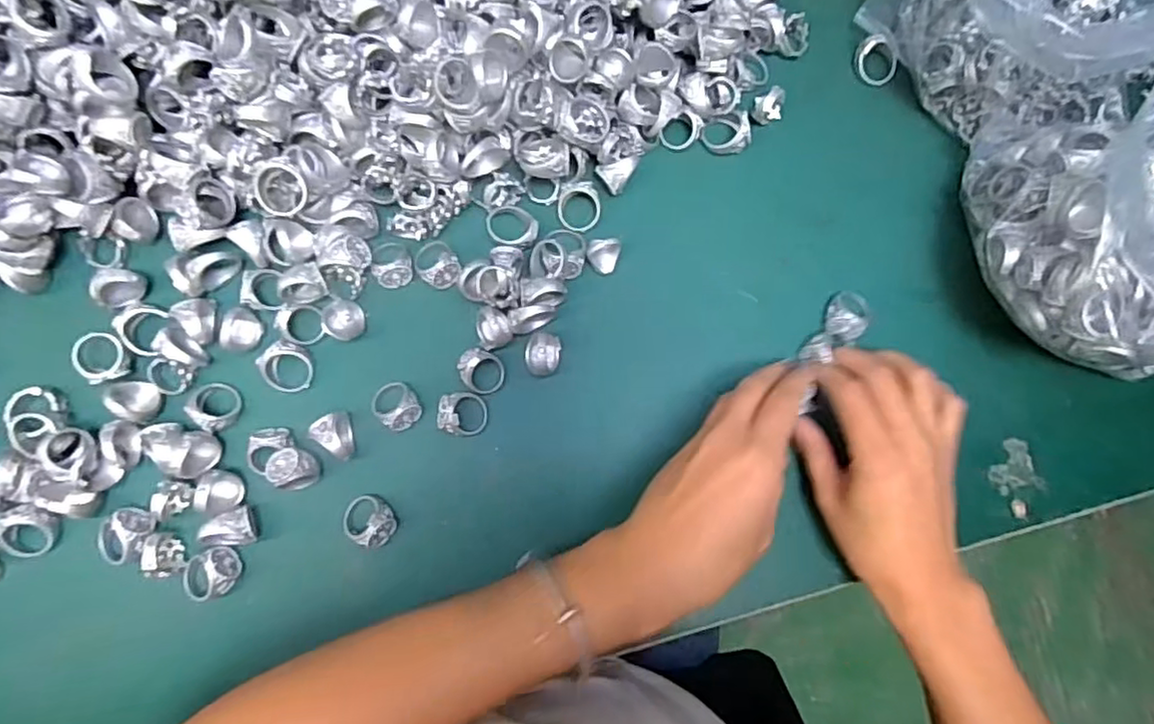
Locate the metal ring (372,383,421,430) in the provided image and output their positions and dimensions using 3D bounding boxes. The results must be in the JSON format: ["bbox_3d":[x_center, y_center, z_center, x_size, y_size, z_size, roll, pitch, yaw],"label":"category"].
[{"bbox_3d":[-0.101,0.024,0.361,0.028,0.014,0.023,45,81,-3],"label":"metal ring"}]

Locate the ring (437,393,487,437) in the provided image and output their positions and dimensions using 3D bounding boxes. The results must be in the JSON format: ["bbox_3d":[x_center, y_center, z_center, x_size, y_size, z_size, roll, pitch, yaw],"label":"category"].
[{"bbox_3d":[-0.065,0.029,0.363,0.027,0.016,0.024,6,85,-8],"label":"ring"}]

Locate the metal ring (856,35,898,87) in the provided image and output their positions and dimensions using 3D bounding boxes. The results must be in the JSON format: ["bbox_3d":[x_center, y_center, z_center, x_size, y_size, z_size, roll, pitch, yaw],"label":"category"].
[{"bbox_3d":[0.194,-0.195,0.416,0.026,0.008,0.031,-10,104,-5],"label":"metal ring"}]

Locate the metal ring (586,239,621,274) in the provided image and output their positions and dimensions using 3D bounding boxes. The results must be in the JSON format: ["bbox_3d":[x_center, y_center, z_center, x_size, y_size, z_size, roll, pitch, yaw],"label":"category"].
[{"bbox_3d":[0.016,-0.064,0.381,0.019,0.014,0.019,1,86,-8],"label":"metal ring"}]

